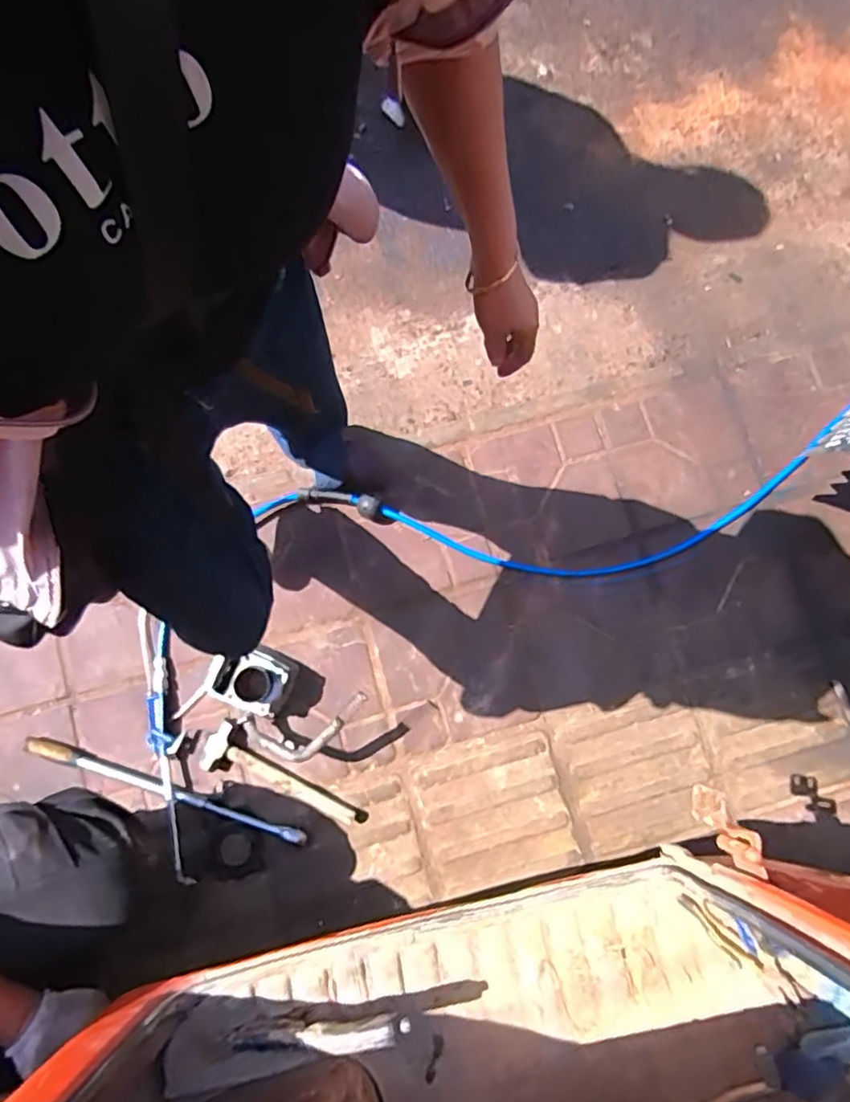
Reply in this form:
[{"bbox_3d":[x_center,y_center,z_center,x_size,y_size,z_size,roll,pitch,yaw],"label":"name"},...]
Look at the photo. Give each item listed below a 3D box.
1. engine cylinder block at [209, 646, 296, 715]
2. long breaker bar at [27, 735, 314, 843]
[{"bbox_3d":[-0.336,0.254,1.179,0.134,0.083,0.113,20,84,-2],"label":"engine cylinder block"},{"bbox_3d":[-0.504,0.463,1.167,0.569,0.027,0.036,18,80,2],"label":"long breaker bar"}]

